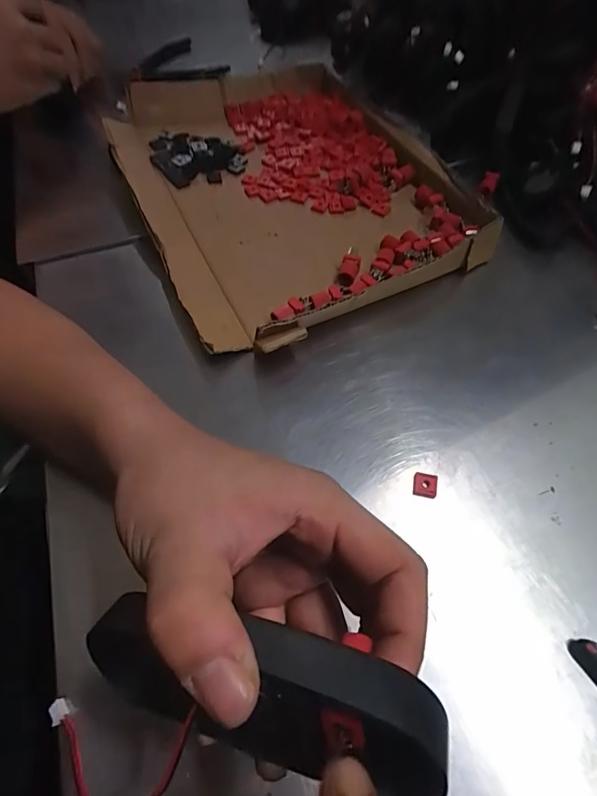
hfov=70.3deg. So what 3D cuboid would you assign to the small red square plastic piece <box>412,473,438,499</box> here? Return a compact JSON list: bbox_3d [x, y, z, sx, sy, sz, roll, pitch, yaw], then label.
[{"bbox_3d":[0.075,0.052,0.251,0.014,0.006,0.013,7,59,5],"label":"small red square plastic piece"}]

